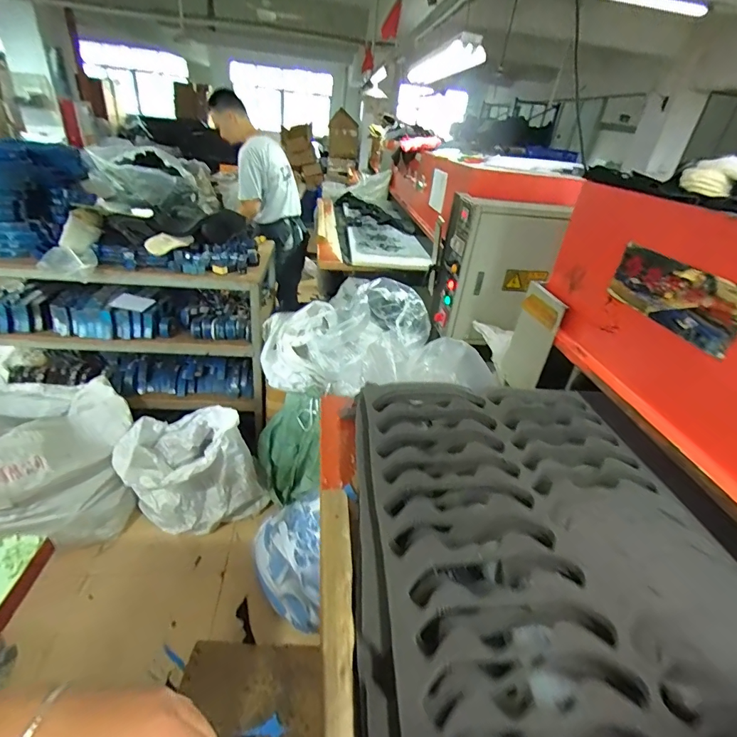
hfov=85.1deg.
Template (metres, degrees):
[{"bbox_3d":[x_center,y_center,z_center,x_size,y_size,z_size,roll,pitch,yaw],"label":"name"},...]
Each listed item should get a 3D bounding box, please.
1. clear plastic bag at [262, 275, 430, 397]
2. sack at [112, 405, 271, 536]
[{"bbox_3d":[-0.104,-0.145,1.746,0.694,0.333,0.451,-6,35,-17],"label":"clear plastic bag"},{"bbox_3d":[-0.709,0.419,1.662,0.525,0.552,0.236,-3,34,-13],"label":"sack"}]

